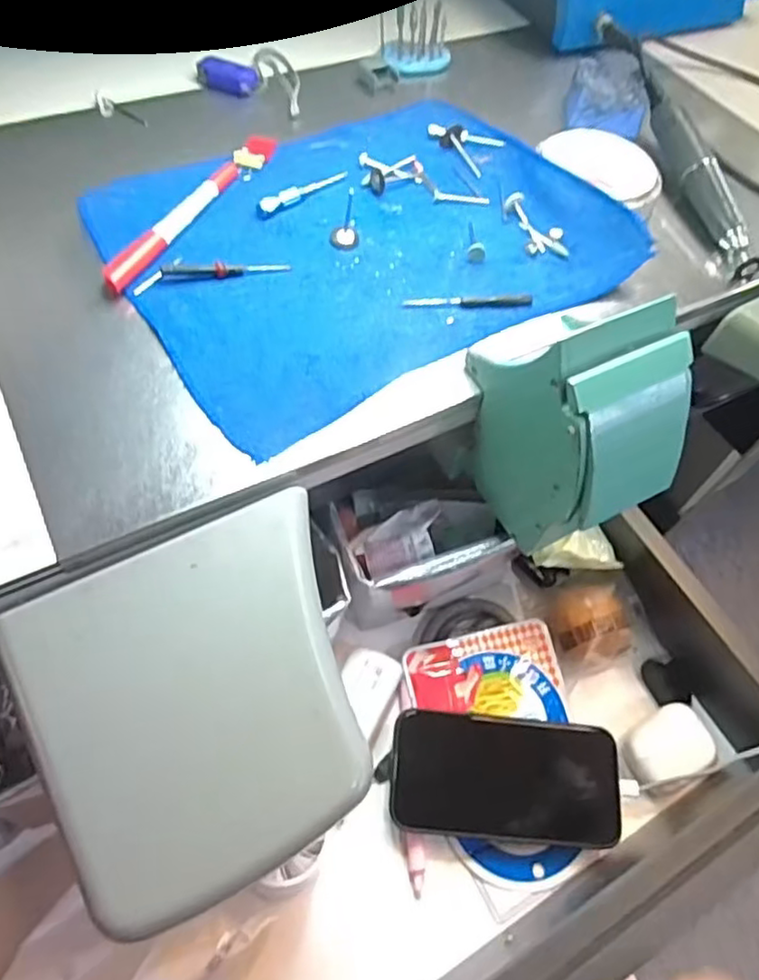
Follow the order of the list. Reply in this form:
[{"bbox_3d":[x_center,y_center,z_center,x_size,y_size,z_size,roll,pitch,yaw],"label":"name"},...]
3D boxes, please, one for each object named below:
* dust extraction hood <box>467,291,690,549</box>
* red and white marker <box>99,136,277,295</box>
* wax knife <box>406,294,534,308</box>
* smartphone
[{"bbox_3d":[0.108,-0.039,0.364,0.089,0.132,0.111,-18,61,-15],"label":"dust extraction hood"},{"bbox_3d":[-0.121,-0.188,0.425,0.018,0.009,0.182,24,59,10],"label":"red and white marker"},{"bbox_3d":[0.055,-0.118,0.403,0.080,0.006,0.009,-1,58,-5],"label":"wax knife"},{"bbox_3d":[0.083,0.185,0.419,0.147,0.007,0.071,6,64,-1],"label":"smartphone"}]

